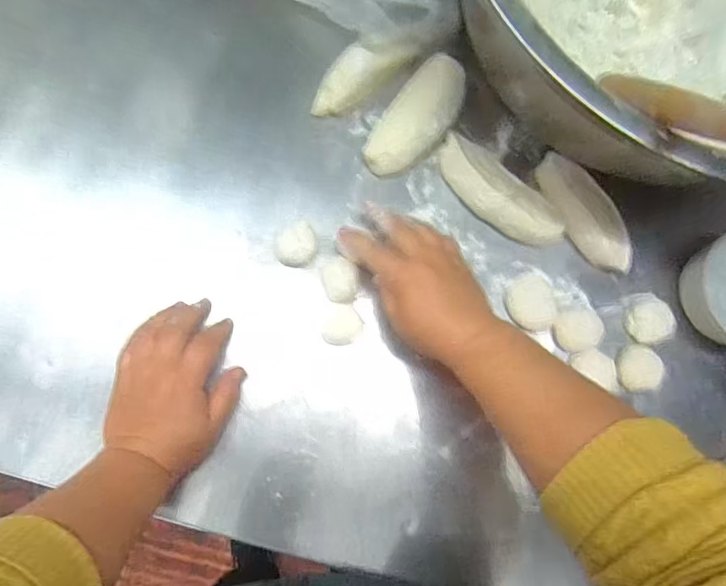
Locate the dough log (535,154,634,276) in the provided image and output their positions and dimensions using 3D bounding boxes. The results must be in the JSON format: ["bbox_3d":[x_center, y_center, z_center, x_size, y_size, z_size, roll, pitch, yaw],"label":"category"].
[{"bbox_3d":[0.217,-0.078,0.480,0.047,0.031,0.128,-26,83,-10],"label":"dough log"}]

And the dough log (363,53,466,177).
[{"bbox_3d":[0.053,-0.167,0.472,0.060,0.033,0.127,33,79,-1],"label":"dough log"}]

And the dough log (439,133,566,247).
[{"bbox_3d":[0.130,-0.095,0.475,0.139,0.025,0.053,45,80,0],"label":"dough log"}]

